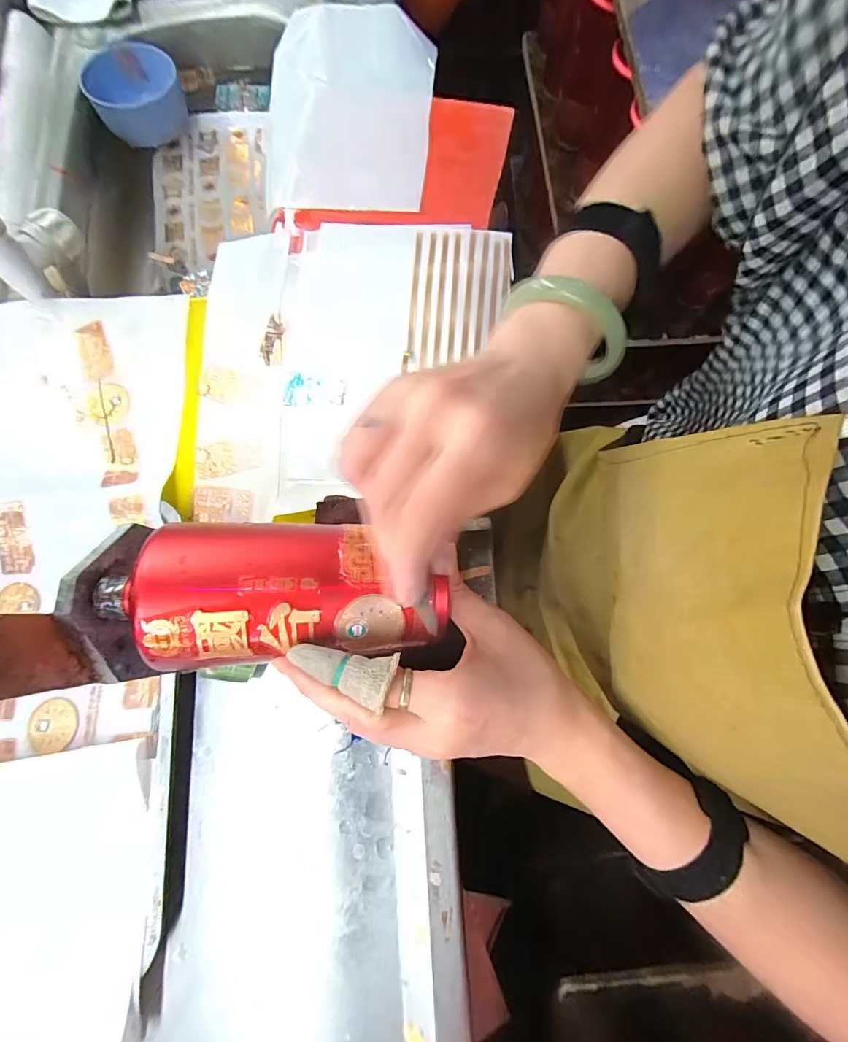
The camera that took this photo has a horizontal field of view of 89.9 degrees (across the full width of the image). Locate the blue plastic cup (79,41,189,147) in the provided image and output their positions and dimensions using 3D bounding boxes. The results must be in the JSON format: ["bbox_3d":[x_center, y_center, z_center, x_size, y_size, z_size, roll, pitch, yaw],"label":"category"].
[{"bbox_3d":[-0.360,-0.540,0.538,0.108,0.055,0.108,0,77,1],"label":"blue plastic cup"}]

